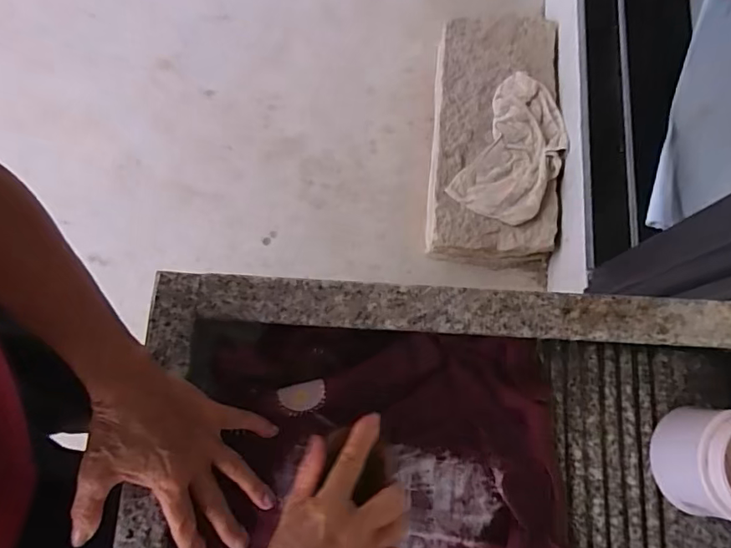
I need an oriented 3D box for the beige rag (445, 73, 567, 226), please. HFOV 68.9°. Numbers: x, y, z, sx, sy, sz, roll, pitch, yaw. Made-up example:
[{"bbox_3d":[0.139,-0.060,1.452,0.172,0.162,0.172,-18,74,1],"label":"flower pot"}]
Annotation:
[{"bbox_3d":[0.339,-0.282,1.182,0.194,0.034,0.348,27,77,5],"label":"beige rag"}]

